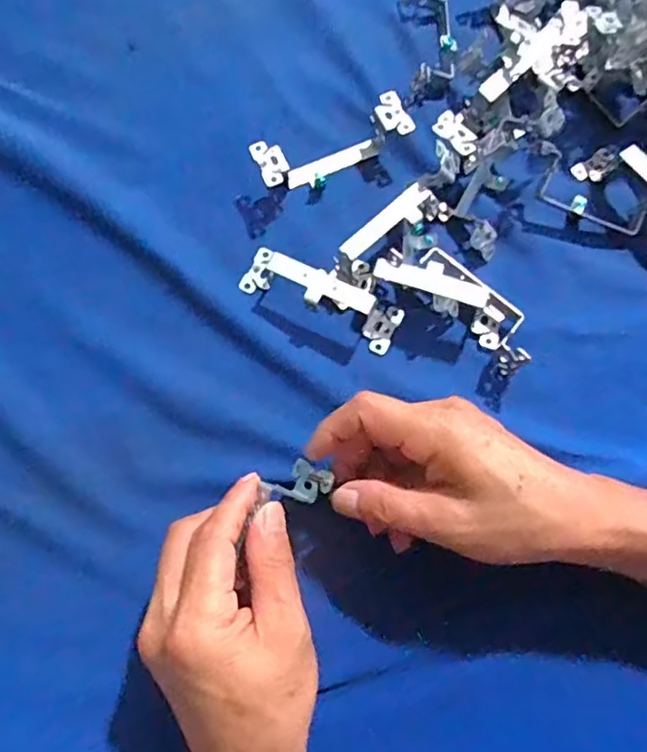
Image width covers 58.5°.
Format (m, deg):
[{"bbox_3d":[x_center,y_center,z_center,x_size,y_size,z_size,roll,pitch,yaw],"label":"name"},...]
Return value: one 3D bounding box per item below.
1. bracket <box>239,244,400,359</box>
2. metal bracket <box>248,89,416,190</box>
[{"bbox_3d":[-0.002,-0.053,0.365,0.104,0.029,0.032,26,76,7],"label":"bracket"},{"bbox_3d":[0.006,-0.156,0.399,0.107,0.029,0.032,-25,76,-7],"label":"metal bracket"}]

